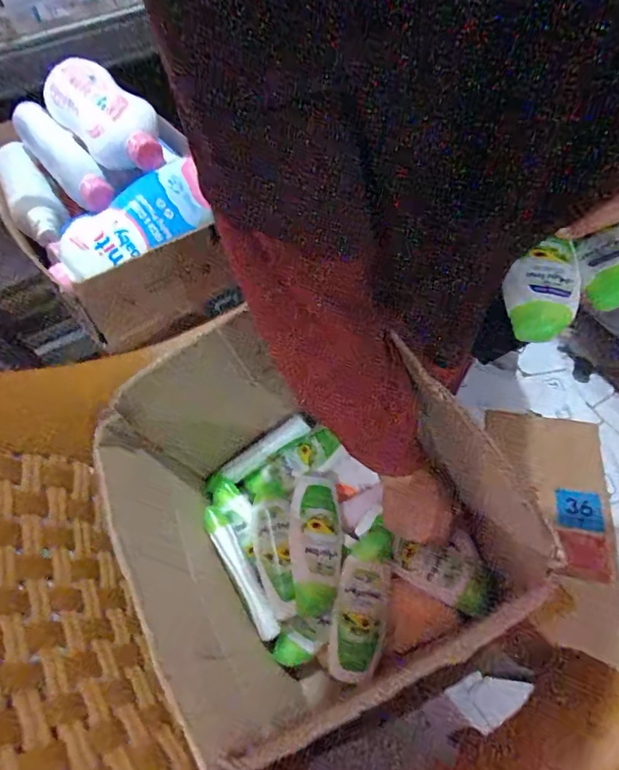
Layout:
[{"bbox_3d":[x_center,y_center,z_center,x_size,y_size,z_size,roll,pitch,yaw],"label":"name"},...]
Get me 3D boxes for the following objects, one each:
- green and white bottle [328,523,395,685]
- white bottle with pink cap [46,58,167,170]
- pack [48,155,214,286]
[{"bbox_3d":[0.063,0.268,0.572,0.060,0.032,0.180,11,85,9],"label":"green and white bottle"},{"bbox_3d":[-0.251,-0.329,0.578,0.085,0.041,0.217,-48,67,4],"label":"white bottle with pink cap"},{"bbox_3d":[-0.210,-0.185,0.553,0.201,0.053,0.081,-36,95,-20],"label":"pack"}]

